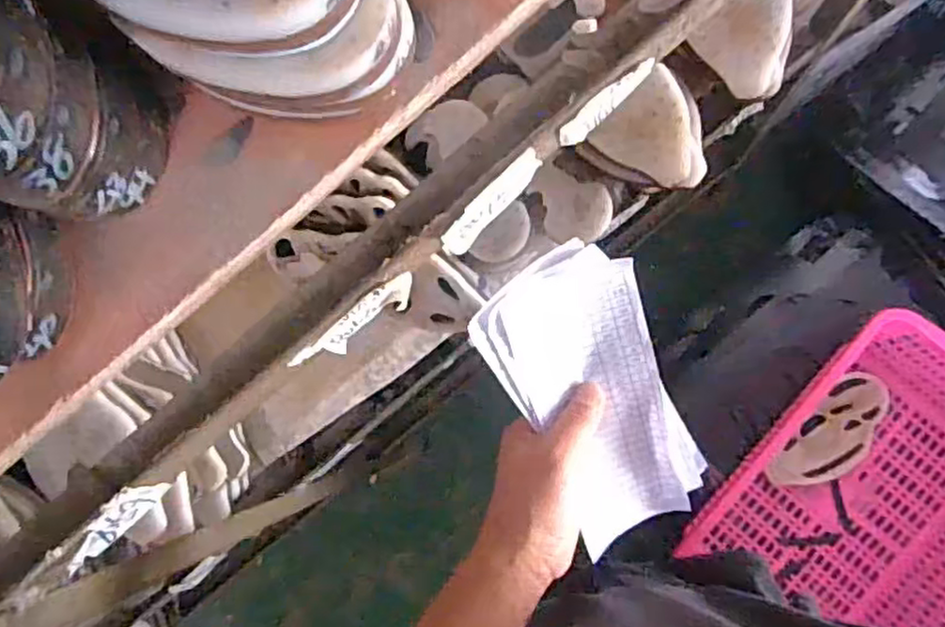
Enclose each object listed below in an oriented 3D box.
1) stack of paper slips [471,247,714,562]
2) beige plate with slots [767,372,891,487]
[{"bbox_3d":[0.089,0.063,0.471,0.106,0.033,0.216,-27,110,4],"label":"stack of paper slips"},{"bbox_3d":[0.571,0.195,1.091,0.107,0.010,0.215,34,96,0],"label":"beige plate with slots"}]

